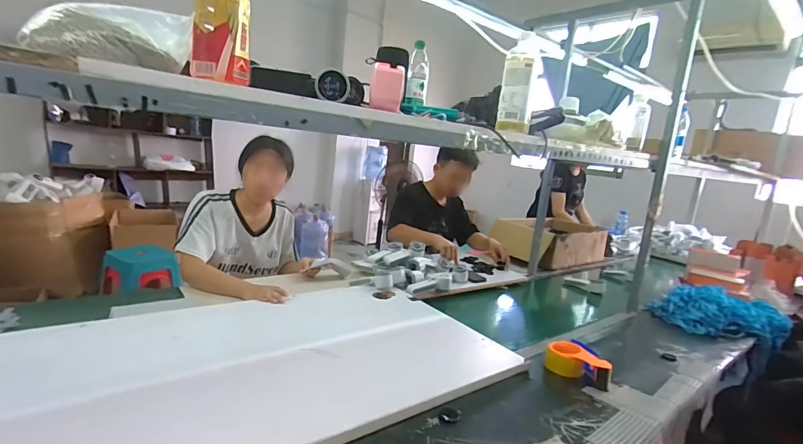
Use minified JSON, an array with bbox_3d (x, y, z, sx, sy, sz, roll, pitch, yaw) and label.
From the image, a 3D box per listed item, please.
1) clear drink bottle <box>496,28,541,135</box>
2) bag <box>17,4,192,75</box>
[{"bbox_3d":[0.280,-0.328,0.963,0.078,0.216,0.063,10,12,17],"label":"clear drink bottle"},{"bbox_3d":[-0.365,-0.236,0.508,0.083,0.071,0.175,16,15,40],"label":"bag"}]

